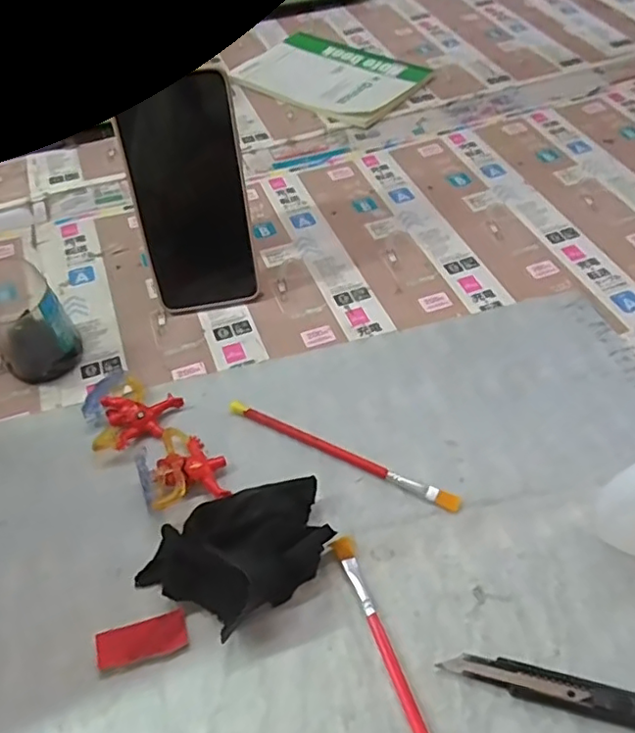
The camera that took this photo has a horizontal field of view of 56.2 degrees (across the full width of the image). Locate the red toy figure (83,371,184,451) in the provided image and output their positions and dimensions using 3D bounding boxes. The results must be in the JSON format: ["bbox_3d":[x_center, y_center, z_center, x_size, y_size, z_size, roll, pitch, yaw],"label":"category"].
[{"bbox_3d":[-0.121,0.029,0.378,0.044,0.026,0.054,27,56,21],"label":"red toy figure"}]

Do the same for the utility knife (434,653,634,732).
[{"bbox_3d":[0.133,0.155,0.273,0.145,0.011,0.015,12,52,10],"label":"utility knife"}]

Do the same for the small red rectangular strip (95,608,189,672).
[{"bbox_3d":[-0.087,0.136,0.296,0.042,0.007,0.019,-15,53,-11],"label":"small red rectangular strip"}]

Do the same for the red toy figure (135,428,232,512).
[{"bbox_3d":[-0.080,0.056,0.351,0.046,0.026,0.054,-18,53,-13],"label":"red toy figure"}]

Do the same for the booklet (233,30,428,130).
[{"bbox_3d":[0.012,-0.335,0.686,0.199,0.014,0.136,30,58,23],"label":"booklet"}]

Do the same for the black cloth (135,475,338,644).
[{"bbox_3d":[-0.040,0.096,0.314,0.097,0.030,0.062,-26,55,-19],"label":"black cloth"}]

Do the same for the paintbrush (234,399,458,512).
[{"bbox_3d":[0.013,0.052,0.365,0.155,0.005,0.010,23,55,18],"label":"paintbrush"}]

